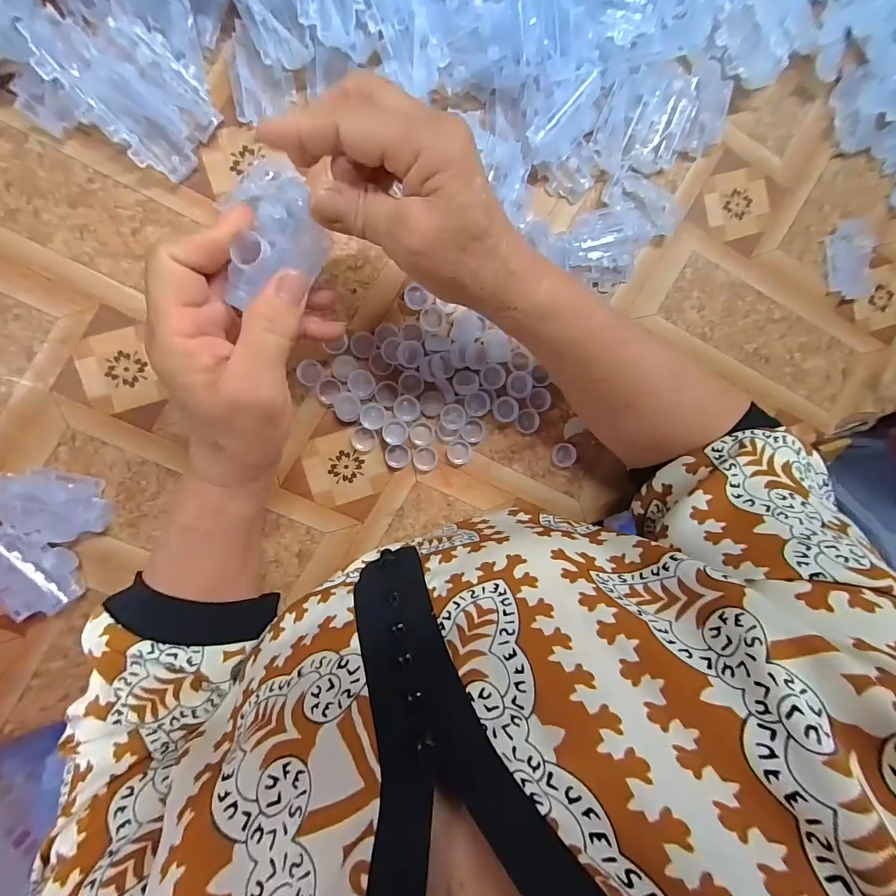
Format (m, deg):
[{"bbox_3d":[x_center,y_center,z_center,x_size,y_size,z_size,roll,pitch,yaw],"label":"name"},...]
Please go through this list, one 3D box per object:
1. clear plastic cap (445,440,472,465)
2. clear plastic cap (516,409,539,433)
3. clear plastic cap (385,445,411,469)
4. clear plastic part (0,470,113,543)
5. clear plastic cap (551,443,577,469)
[{"bbox_3d":[0.009,0.003,0.348,0.021,0.006,0.020,-1,95,-8],"label":"clear plastic cap"},{"bbox_3d":[0.069,-0.023,0.356,0.019,0.007,0.020,-1,95,-8],"label":"clear plastic cap"},{"bbox_3d":[-0.041,0.007,0.342,0.020,0.005,0.020,-2,95,-8],"label":"clear plastic cap"},{"bbox_3d":[-0.281,0.044,0.297,0.063,0.033,0.046,13,93,-9],"label":"clear plastic part"},{"bbox_3d":[0.101,0.007,0.362,0.021,0.007,0.022,-1,95,-8],"label":"clear plastic cap"}]

